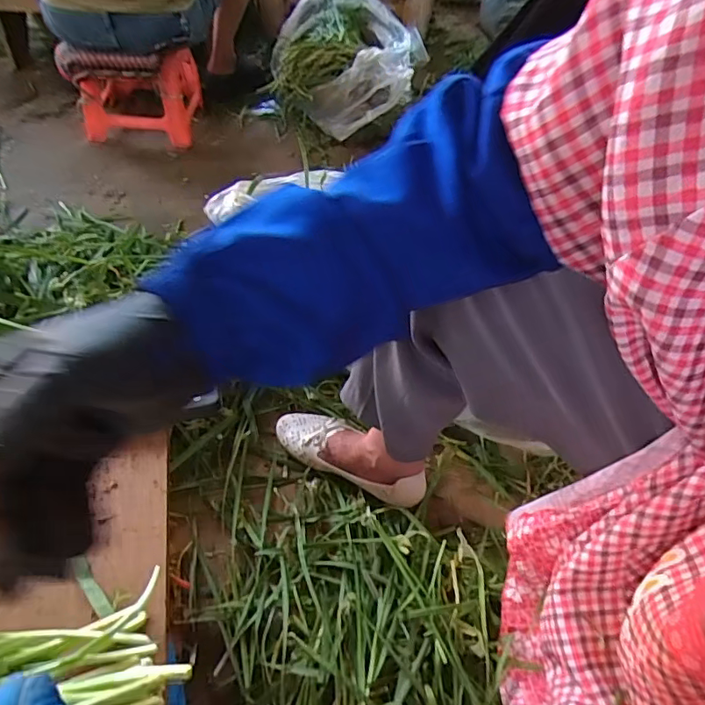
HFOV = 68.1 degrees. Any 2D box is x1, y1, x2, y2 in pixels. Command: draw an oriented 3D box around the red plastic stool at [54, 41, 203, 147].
[{"bbox_3d":[-0.529,-0.662,1.283,0.252,0.209,0.251,3,46,-5],"label":"red plastic stool"}]

